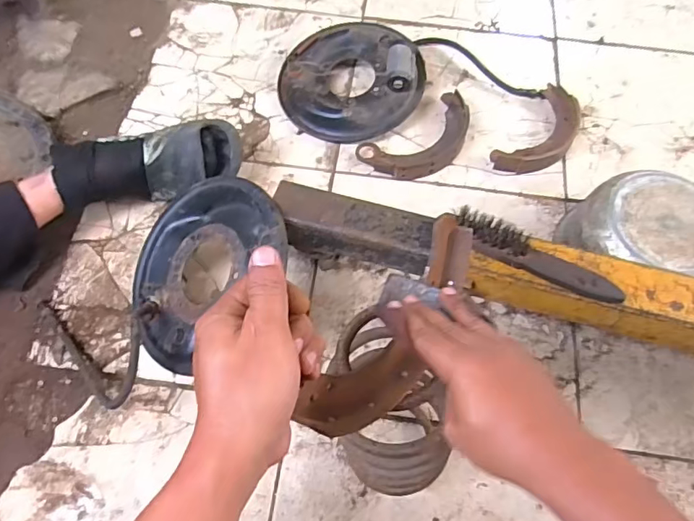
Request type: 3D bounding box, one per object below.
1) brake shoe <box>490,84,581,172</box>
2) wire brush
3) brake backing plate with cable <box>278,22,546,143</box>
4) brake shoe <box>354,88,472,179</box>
[{"bbox_3d":[0.356,-0.227,0.937,0.101,0.031,0.222,36,70,15],"label":"brake shoe"},{"bbox_3d":[0.229,-0.004,0.626,0.213,0.037,0.035,25,65,11],"label":"wire brush"},{"bbox_3d":[0.108,-0.365,0.982,0.471,0.082,0.252,-12,65,-6],"label":"brake backing plate with cable"},{"bbox_3d":[0.137,-0.212,0.929,0.227,0.032,0.122,-31,69,-14],"label":"brake shoe"}]

